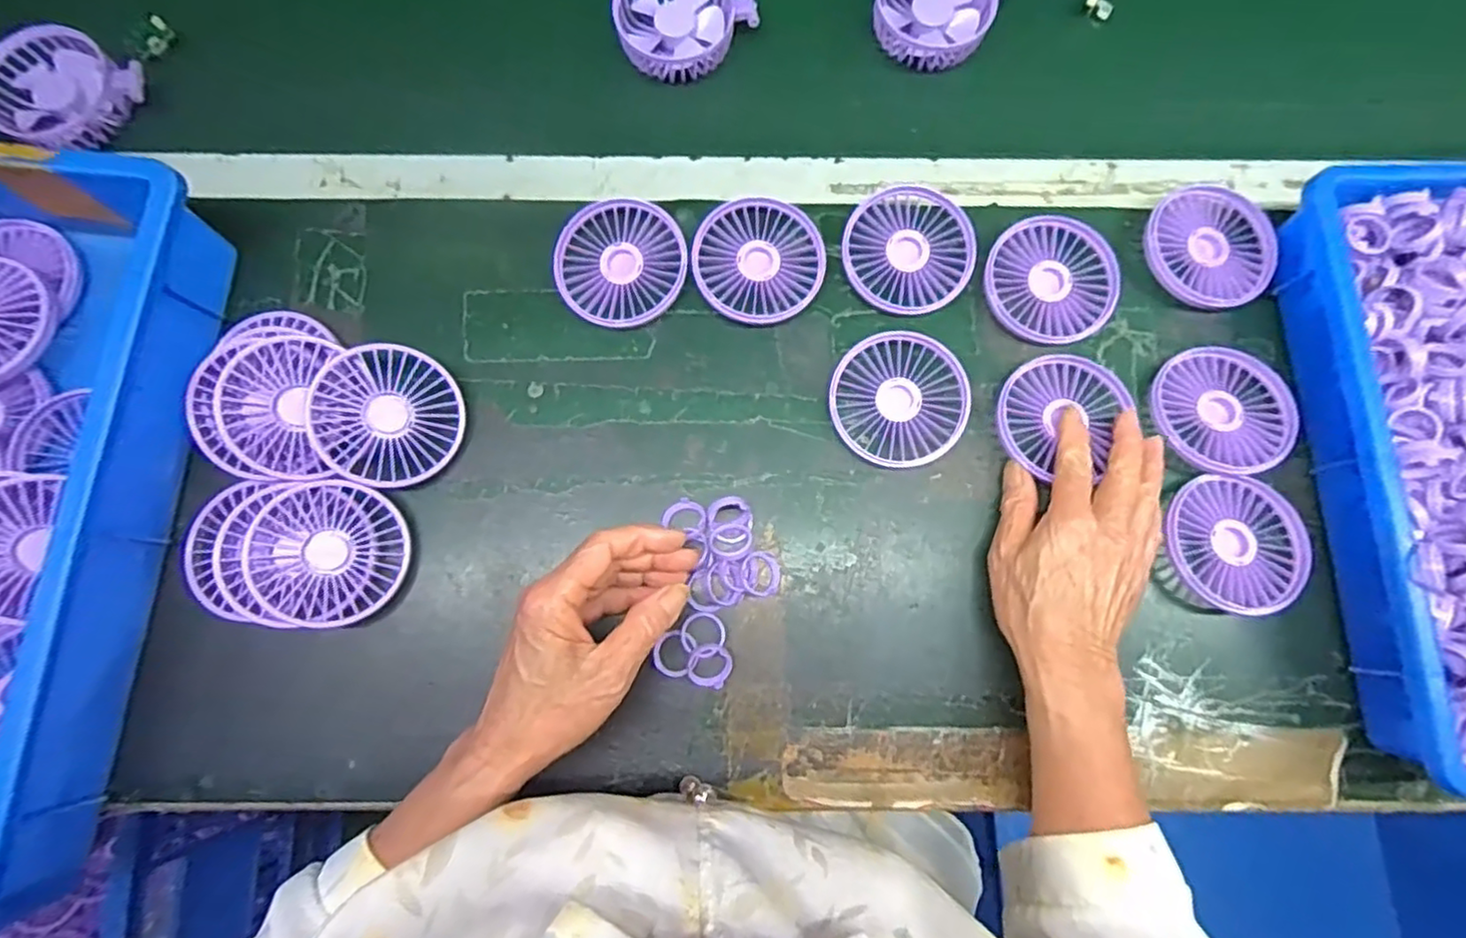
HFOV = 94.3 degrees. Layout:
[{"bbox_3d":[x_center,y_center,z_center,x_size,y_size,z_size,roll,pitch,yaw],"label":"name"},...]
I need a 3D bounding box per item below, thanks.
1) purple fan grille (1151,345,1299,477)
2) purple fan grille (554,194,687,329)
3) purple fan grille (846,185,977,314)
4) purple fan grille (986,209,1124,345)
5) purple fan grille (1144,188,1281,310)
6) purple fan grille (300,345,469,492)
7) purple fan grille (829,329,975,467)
[{"bbox_3d":[0.319,-0.039,0.445,0.087,0.012,0.086,8,78,1],"label":"purple fan grille"},{"bbox_3d":[-0.077,-0.140,0.463,0.084,0.021,0.086,0,78,-1],"label":"purple fan grille"},{"bbox_3d":[0.121,-0.150,0.467,0.086,0.017,0.086,0,78,-1],"label":"purple fan grille"},{"bbox_3d":[0.217,-0.131,0.465,0.086,0.014,0.088,0,78,-1],"label":"purple fan grille"},{"bbox_3d":[0.327,-0.152,0.467,0.086,0.019,0.085,0,78,-1],"label":"purple fan grille"},{"bbox_3d":[-0.215,-0.033,0.426,0.084,0.013,0.085,-2,96,-23],"label":"purple fan grille"},{"bbox_3d":[0.109,-0.046,0.448,0.085,0.016,0.086,0,78,-1],"label":"purple fan grille"}]

